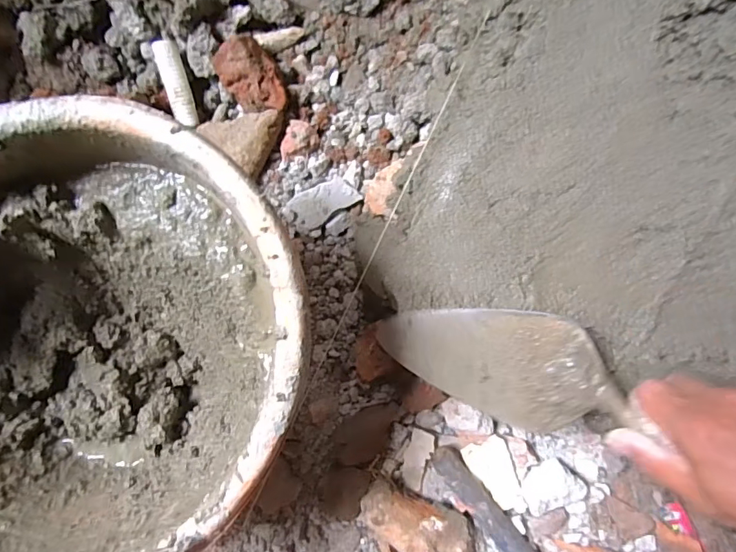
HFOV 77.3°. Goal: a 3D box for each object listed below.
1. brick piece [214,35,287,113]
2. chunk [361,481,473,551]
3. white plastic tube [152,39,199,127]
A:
[{"bbox_3d":[-0.099,-0.166,0.390,0.044,0.039,0.057,-30,89,7],"label":"brick piece"},{"bbox_3d":[0.046,0.221,0.396,0.109,0.040,0.060,38,96,4],"label":"chunk"},{"bbox_3d":[-0.165,-0.165,0.393,0.017,0.019,0.074,-12,91,7],"label":"white plastic tube"}]

